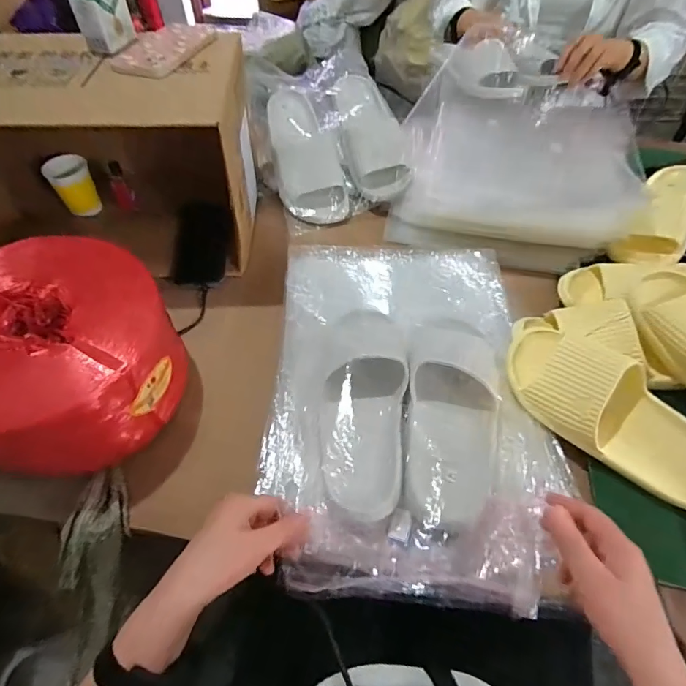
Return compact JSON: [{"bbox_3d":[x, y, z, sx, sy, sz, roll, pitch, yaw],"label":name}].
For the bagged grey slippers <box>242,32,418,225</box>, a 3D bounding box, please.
[{"bbox_3d":[-0.035,-0.413,0.857,0.269,0.123,0.393,-10,53,-7],"label":"bagged grey slippers"}]

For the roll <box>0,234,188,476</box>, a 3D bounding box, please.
[{"bbox_3d":[-0.338,0.009,0.521,0.272,0.118,0.258,13,54,10],"label":"roll"}]

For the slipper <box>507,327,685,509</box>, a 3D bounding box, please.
[{"bbox_3d":[0.298,0.073,0.483,0.103,0.076,0.261,-33,59,-22],"label":"slipper"}]

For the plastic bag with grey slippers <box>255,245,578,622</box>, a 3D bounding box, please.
[{"bbox_3d":[0.078,0.035,0.545,0.319,0.079,0.484,1,53,2],"label":"plastic bag with grey slippers"}]

